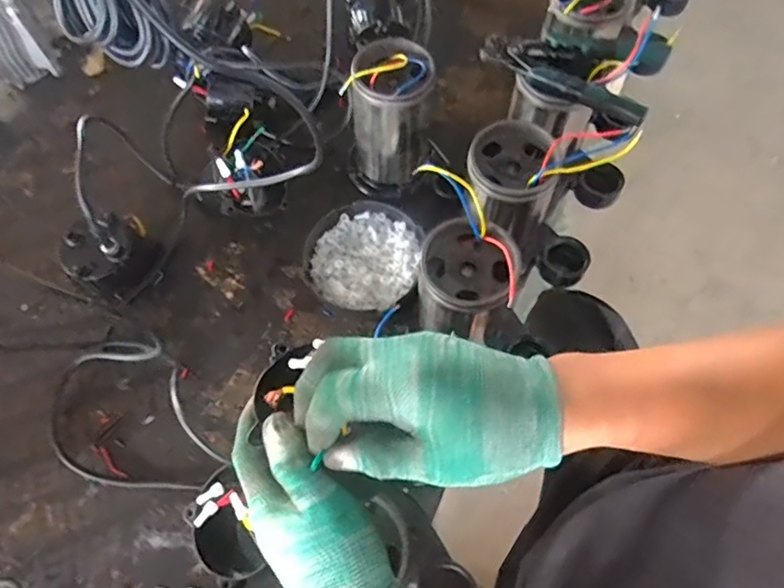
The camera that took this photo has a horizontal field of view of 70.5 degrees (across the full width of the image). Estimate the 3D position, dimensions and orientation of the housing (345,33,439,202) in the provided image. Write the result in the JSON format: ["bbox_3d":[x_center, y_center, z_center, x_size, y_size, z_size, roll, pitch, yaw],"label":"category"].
[{"bbox_3d":[-0.003,-0.205,0.666,0.093,0.159,0.100,9,66,5],"label":"housing"}]

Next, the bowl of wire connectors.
[{"bbox_3d":[-0.037,-0.042,0.681,0.136,0.060,0.135,0,66,-1],"label":"bowl of wire connectors"}]

